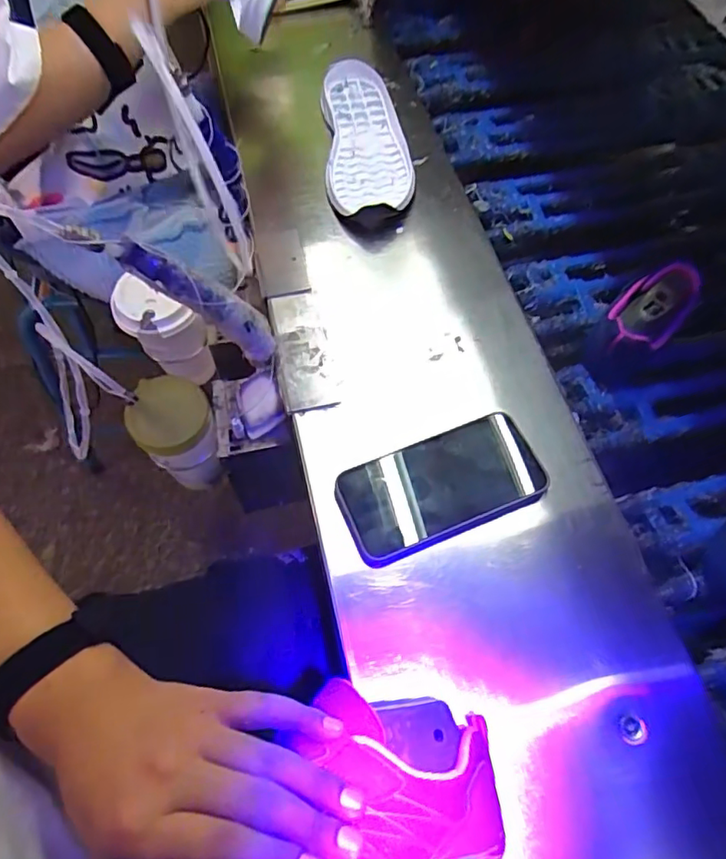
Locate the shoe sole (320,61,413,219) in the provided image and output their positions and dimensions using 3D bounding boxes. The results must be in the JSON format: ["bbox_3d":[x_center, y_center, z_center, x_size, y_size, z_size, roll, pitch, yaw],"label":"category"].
[{"bbox_3d":[0.002,-0.339,0.652,0.097,0.036,0.255,-5,60,-2],"label":"shoe sole"}]

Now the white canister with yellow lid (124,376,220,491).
[{"bbox_3d":[-0.184,0.010,0.571,0.072,0.123,0.070,-1,60,1],"label":"white canister with yellow lid"}]

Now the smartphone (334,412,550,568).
[{"bbox_3d":[0.064,0.045,0.449,0.162,0.014,0.080,-21,72,-10],"label":"smartphone"}]

